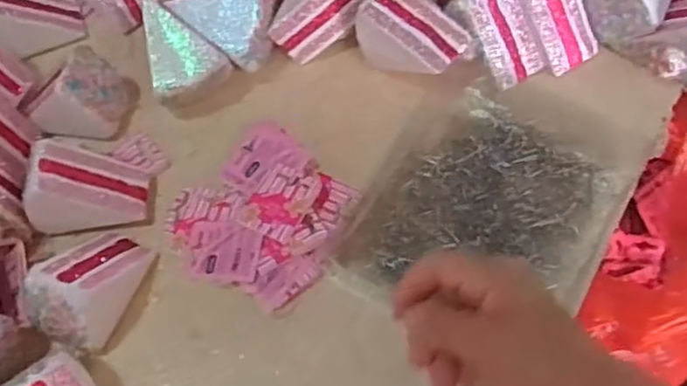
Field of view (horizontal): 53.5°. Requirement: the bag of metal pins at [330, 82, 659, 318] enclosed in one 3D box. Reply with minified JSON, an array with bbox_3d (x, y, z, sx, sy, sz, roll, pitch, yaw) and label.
[{"bbox_3d":[0.121,0.012,0.548,0.176,0.020,0.225,28,67,17],"label":"bag of metal pins"}]

